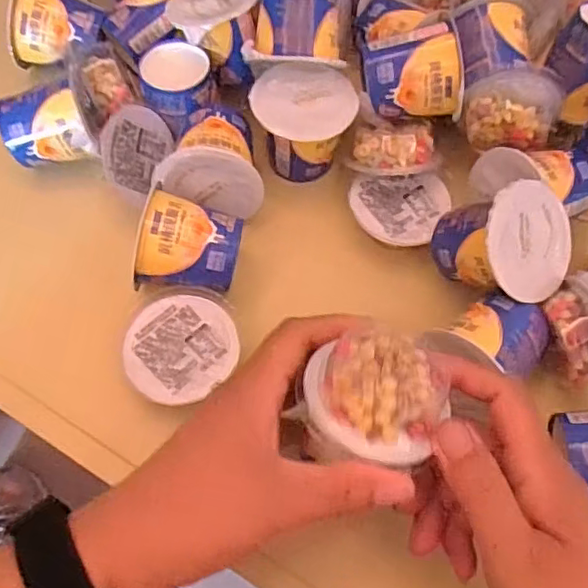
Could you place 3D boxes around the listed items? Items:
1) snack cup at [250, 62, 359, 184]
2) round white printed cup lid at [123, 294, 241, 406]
[{"bbox_3d":[0.007,-0.114,0.413,0.067,0.066,0.053,-10,64,-6],"label":"snack cup"},{"bbox_3d":[-0.068,0.035,0.362,0.065,0.025,0.068,0,64,-1],"label":"round white printed cup lid"}]

